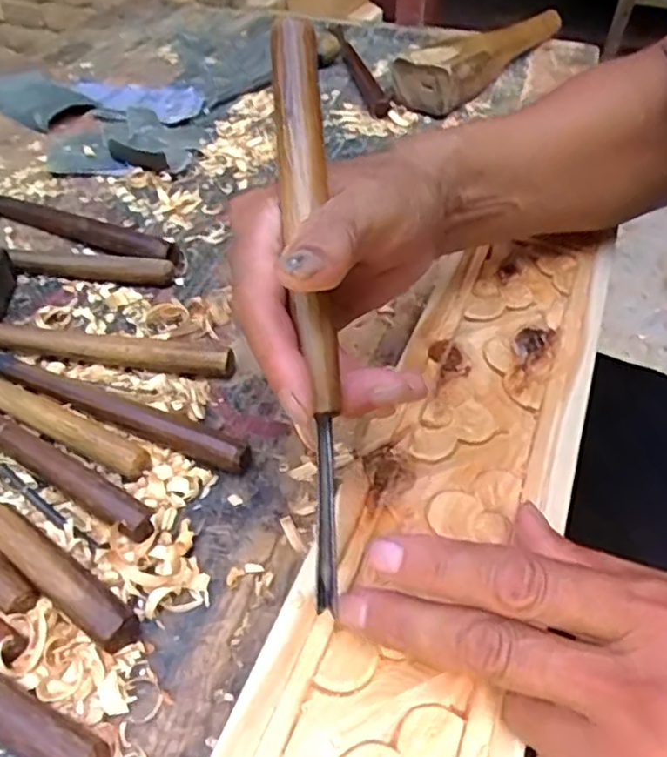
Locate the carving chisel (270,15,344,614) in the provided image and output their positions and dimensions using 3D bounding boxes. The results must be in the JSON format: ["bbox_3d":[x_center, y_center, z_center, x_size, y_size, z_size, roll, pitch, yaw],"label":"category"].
[{"bbox_3d":[-0.008,-0.033,0.253,0.019,0.013,0.224,-5,81,-1],"label":"carving chisel"}]

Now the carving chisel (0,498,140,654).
[{"bbox_3d":[-0.186,0.049,0.328,0.257,0.015,0.016,30,51,24],"label":"carving chisel"}]

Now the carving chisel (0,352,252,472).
[{"bbox_3d":[-0.153,0.002,0.376,0.246,0.018,0.022,21,48,17],"label":"carving chisel"}]

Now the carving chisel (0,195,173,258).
[{"bbox_3d":[-0.221,-0.120,0.492,0.243,0.018,0.015,22,48,18],"label":"carving chisel"}]

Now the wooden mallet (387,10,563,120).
[{"bbox_3d":[0.165,-0.349,0.710,0.063,0.045,0.276,29,51,24],"label":"wooden mallet"}]

